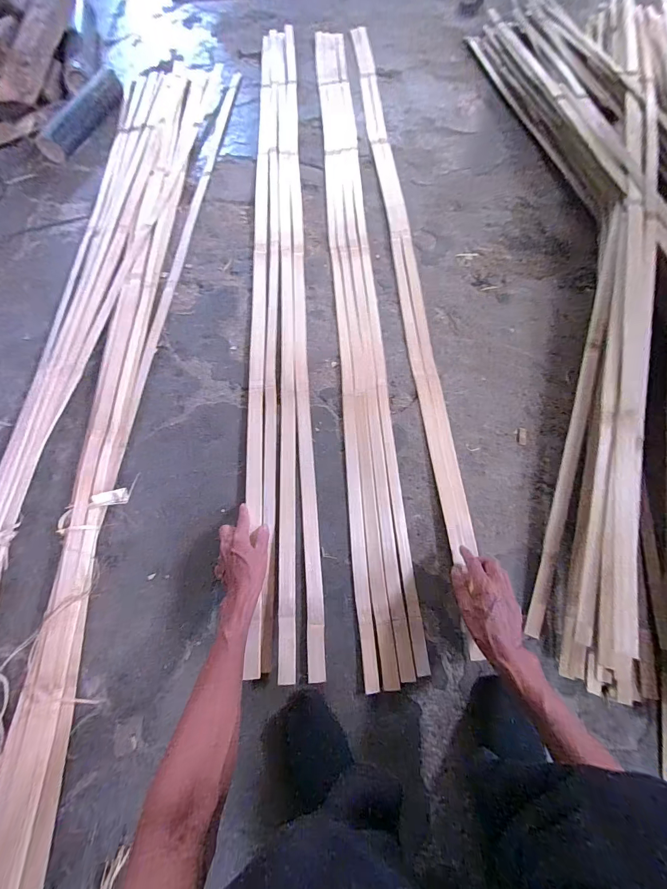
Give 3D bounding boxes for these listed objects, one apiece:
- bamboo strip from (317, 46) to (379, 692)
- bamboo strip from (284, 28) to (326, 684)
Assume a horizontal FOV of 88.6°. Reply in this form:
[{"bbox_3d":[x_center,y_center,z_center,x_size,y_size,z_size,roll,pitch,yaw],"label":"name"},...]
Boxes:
[{"bbox_3d":[0.007,-0.485,0.831,0.032,0.014,1.827,-3,70,1],"label":"bamboo strip"},{"bbox_3d":[-0.088,-0.507,0.844,0.035,0.012,1.857,-4,70,0],"label":"bamboo strip"}]

